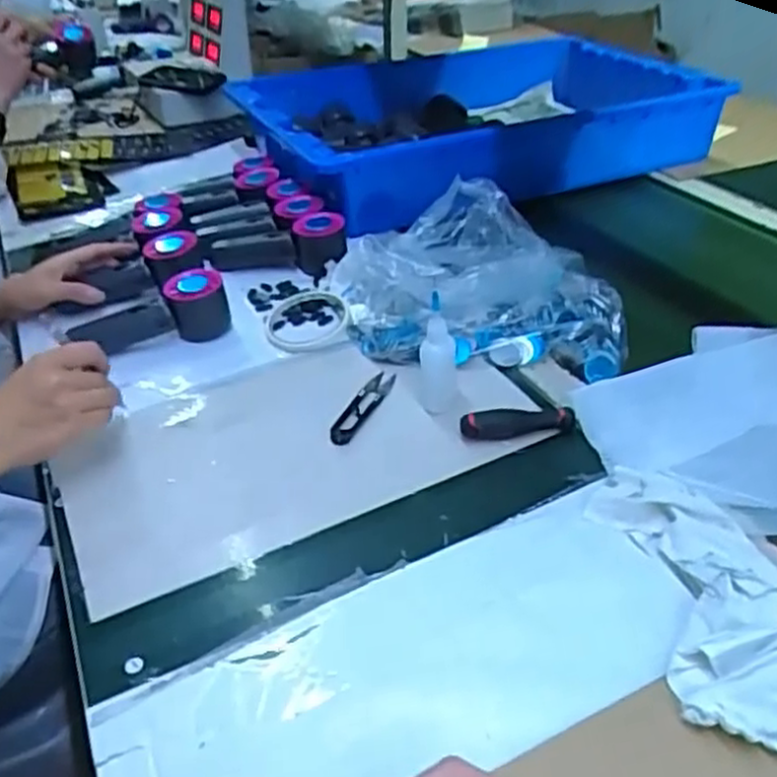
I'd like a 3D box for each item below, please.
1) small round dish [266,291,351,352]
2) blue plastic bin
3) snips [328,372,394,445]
[{"bbox_3d":[-0.083,-0.072,0.779,0.081,0.016,0.095,-4,35,-1],"label":"small round dish"},{"bbox_3d":[0.113,-0.417,1.155,0.640,0.107,0.442,-17,37,-17],"label":"blue plastic bin"},{"bbox_3d":[-0.023,0.014,0.659,0.021,0.013,0.100,13,39,23],"label":"snips"}]

